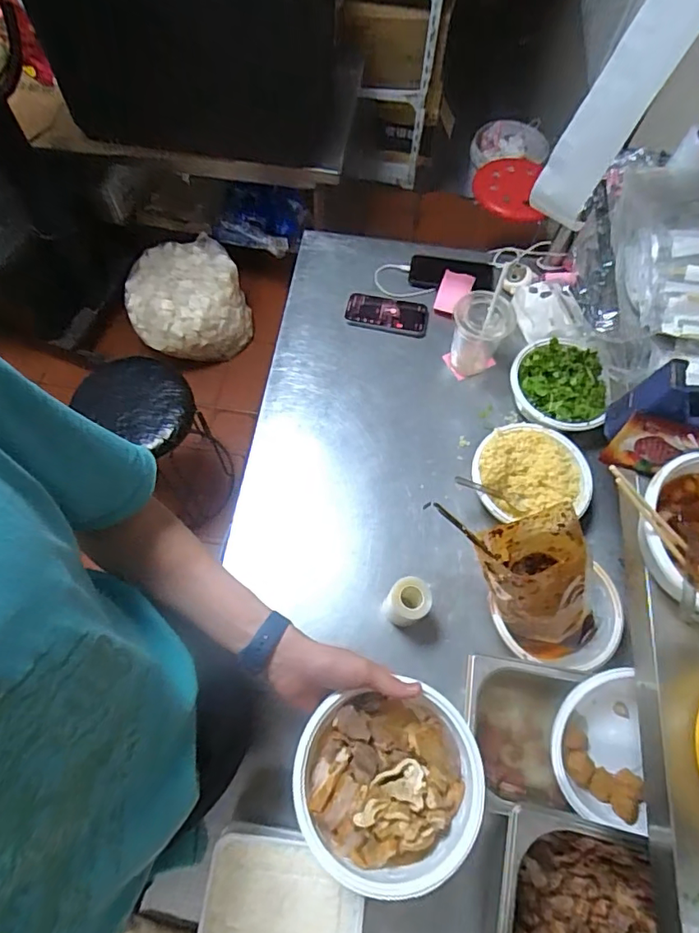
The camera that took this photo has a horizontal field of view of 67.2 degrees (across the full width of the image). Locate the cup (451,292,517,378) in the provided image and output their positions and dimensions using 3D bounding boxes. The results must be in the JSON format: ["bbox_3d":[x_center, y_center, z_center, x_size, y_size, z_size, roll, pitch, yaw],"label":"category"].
[{"bbox_3d":[0.211,-0.218,0.880,0.094,0.144,0.088,1,65,-2],"label":"cup"}]

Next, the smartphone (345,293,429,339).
[{"bbox_3d":[0.068,-0.279,0.955,0.148,0.010,0.080,11,65,3],"label":"smartphone"}]

